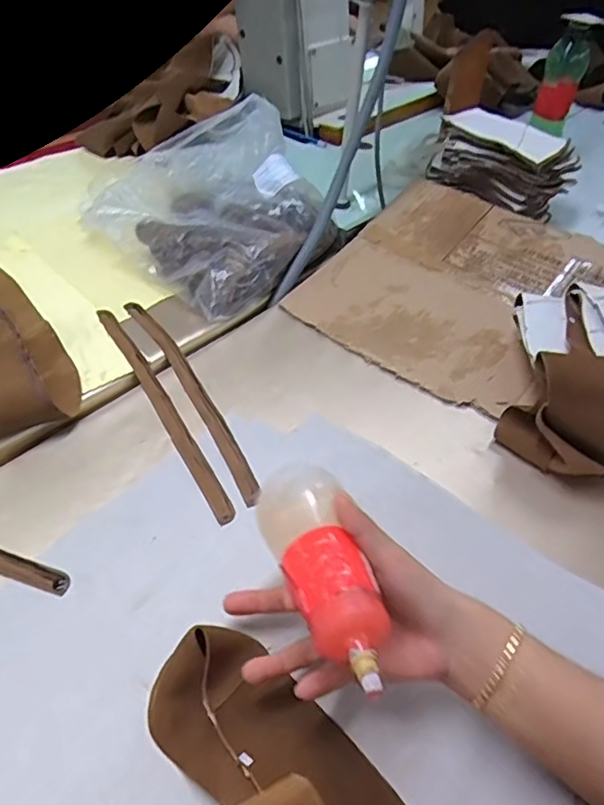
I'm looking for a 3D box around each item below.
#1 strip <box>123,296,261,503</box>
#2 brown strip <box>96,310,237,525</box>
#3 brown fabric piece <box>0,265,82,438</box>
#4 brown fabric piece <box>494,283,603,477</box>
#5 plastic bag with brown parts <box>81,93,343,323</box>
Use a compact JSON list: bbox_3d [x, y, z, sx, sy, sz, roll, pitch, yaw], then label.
[{"bbox_3d":[-0.116,-0.016,0.617,0.026,0.006,0.314,-21,51,-23],"label":"strip"},{"bbox_3d":[-0.142,-0.002,0.598,0.020,0.004,0.318,-21,52,-24],"label":"brown strip"},{"bbox_3d":[-0.333,-0.088,0.641,0.111,0.042,0.348,-22,52,-24],"label":"brown fabric piece"},{"bbox_3d":[0.289,-0.023,0.600,0.154,0.079,0.217,14,46,8],"label":"brown fabric piece"},{"bbox_3d":[-0.112,-0.277,0.792,0.327,0.114,0.281,37,54,27],"label":"plastic bag with brown parts"}]

